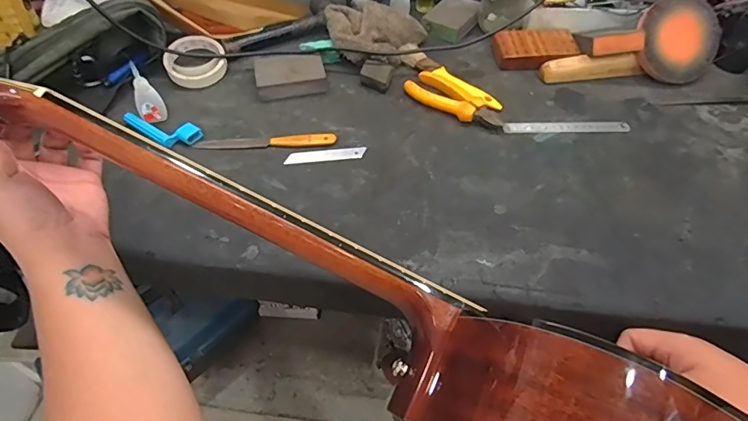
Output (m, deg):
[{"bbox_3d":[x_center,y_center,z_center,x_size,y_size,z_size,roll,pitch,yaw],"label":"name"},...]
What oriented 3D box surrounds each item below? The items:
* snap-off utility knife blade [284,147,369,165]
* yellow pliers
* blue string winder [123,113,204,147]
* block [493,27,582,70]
[{"bbox_3d":[-0.062,-0.071,0.607,0.102,0.004,0.018,-6,59,-5],"label":"snap-off utility knife blade"},{"bbox_3d":[0.120,-0.159,0.666,0.074,0.020,0.145,-38,59,-26],"label":"yellow pliers"},{"bbox_3d":[-0.285,-0.104,0.626,0.106,0.020,0.042,10,51,9],"label":"blue string winder"},{"bbox_3d":[0.248,-0.252,0.732,0.120,0.031,0.075,-2,51,-1],"label":"block"}]

